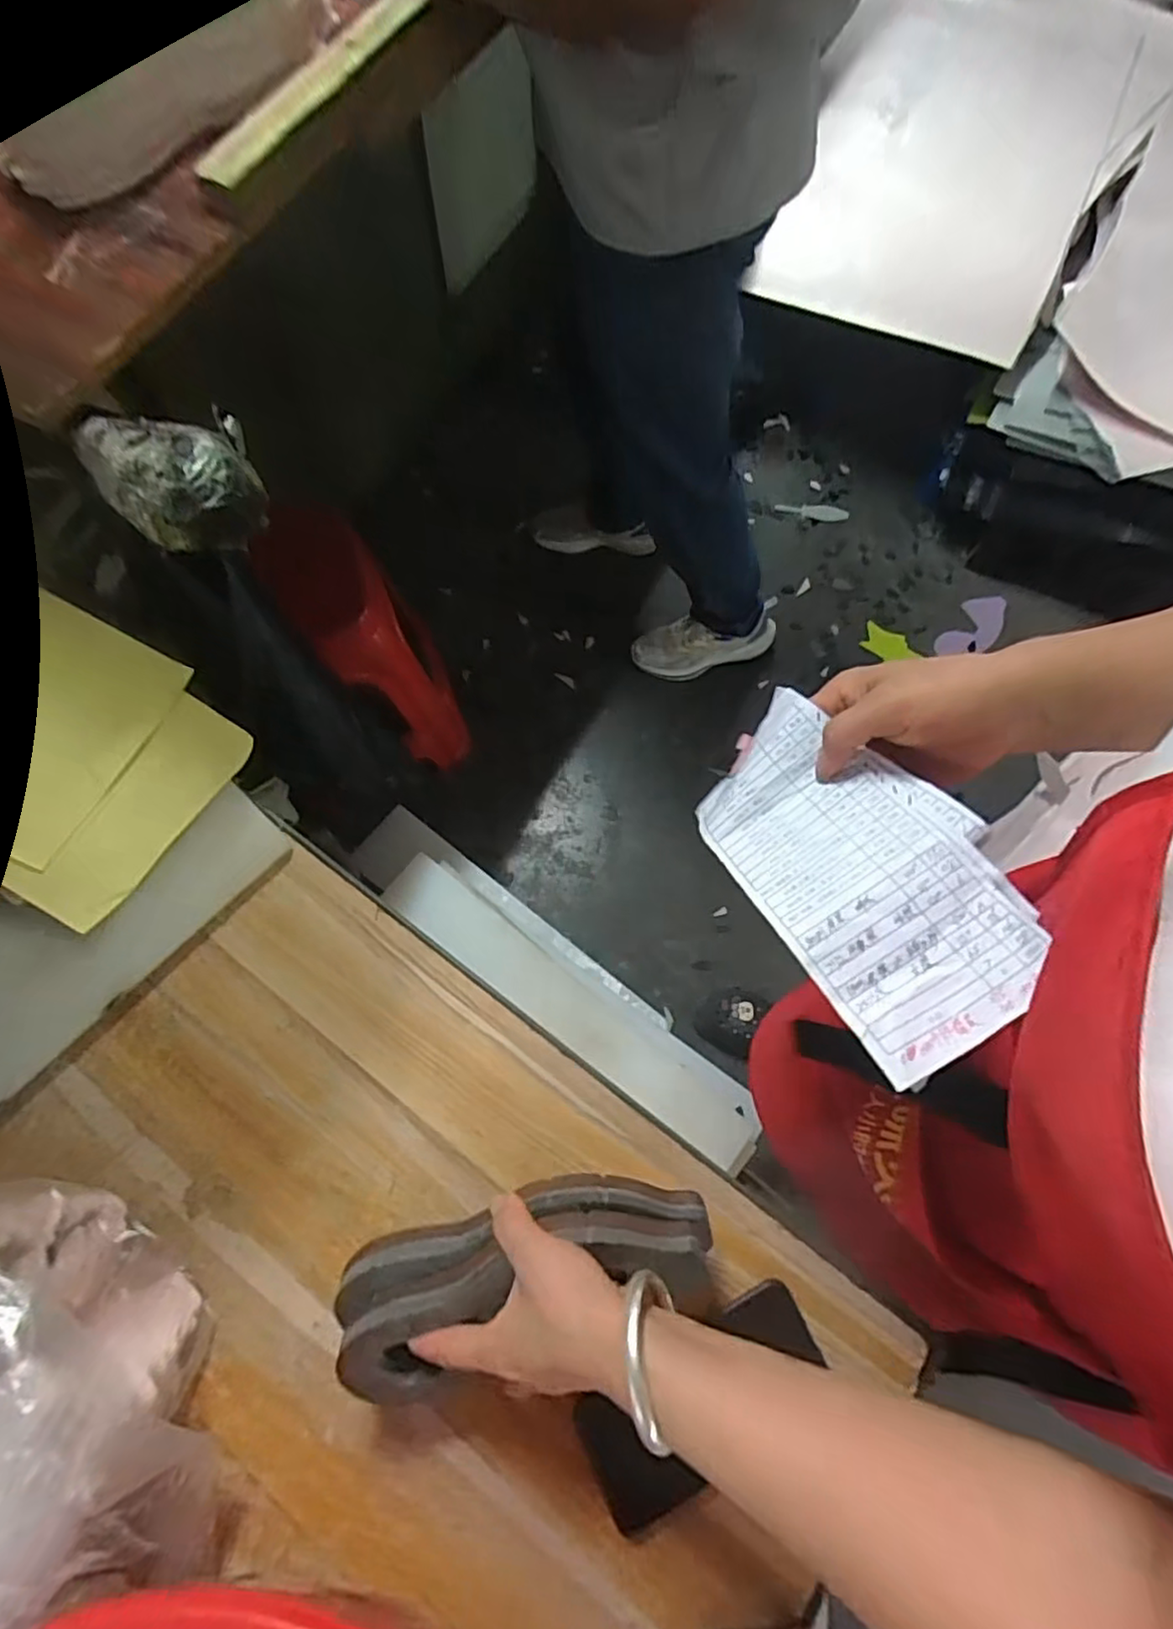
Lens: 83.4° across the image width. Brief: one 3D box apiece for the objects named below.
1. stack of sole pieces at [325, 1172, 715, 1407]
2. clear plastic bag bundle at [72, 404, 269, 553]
[{"bbox_3d":[-0.038,0.272,0.389,0.223,0.052,0.086,-18,73,1],"label":"stack of sole pieces"},{"bbox_3d":[-0.271,-0.221,0.443,0.089,0.068,0.072,-10,72,-3],"label":"clear plastic bag bundle"}]

